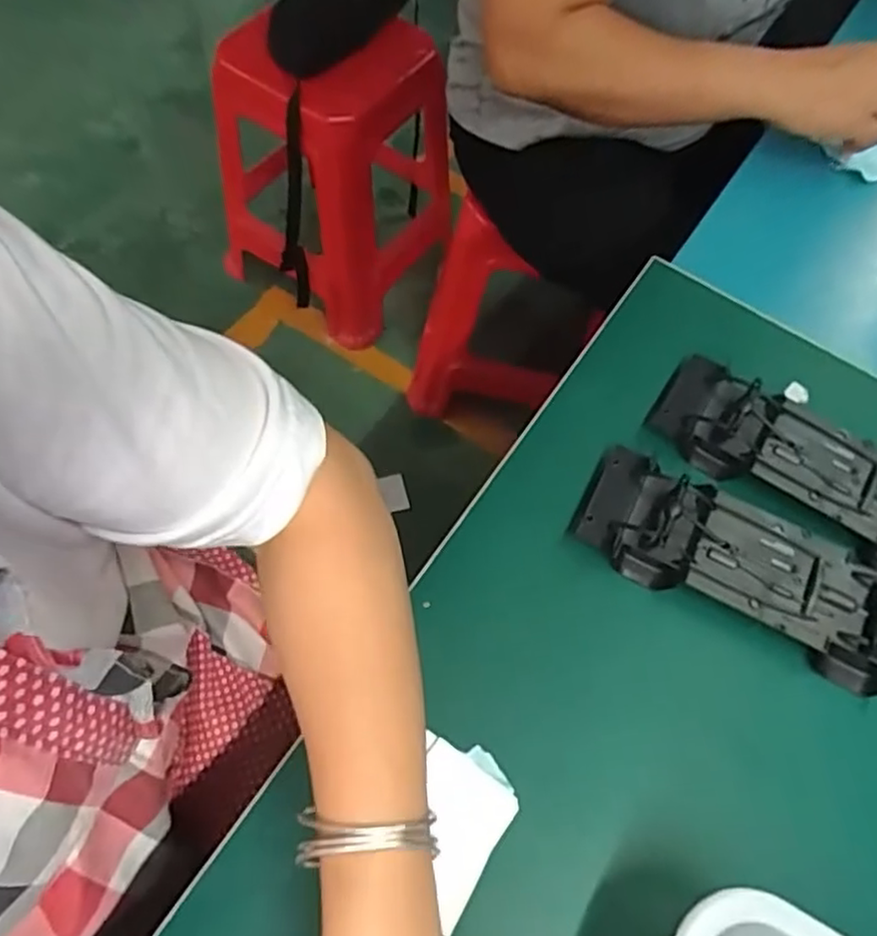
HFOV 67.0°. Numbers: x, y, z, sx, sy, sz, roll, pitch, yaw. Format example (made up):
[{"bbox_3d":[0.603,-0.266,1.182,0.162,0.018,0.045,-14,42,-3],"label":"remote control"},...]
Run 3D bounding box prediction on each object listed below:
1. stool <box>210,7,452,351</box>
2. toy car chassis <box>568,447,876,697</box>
[{"bbox_3d":[-0.175,-0.575,1.248,0.387,0.468,0.420,33,66,10],"label":"stool"},{"bbox_3d":[0.181,0.055,0.391,0.194,0.025,0.074,25,67,9],"label":"toy car chassis"}]

